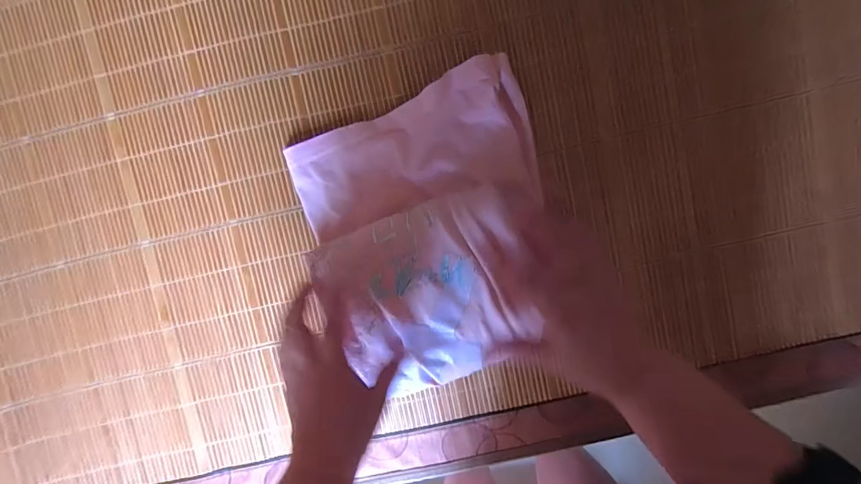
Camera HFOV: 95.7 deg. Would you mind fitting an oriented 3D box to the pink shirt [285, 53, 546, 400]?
[{"bbox_3d":[0.009,-0.013,0.361,0.234,0.056,0.248,-24,93,2],"label":"pink shirt"}]

